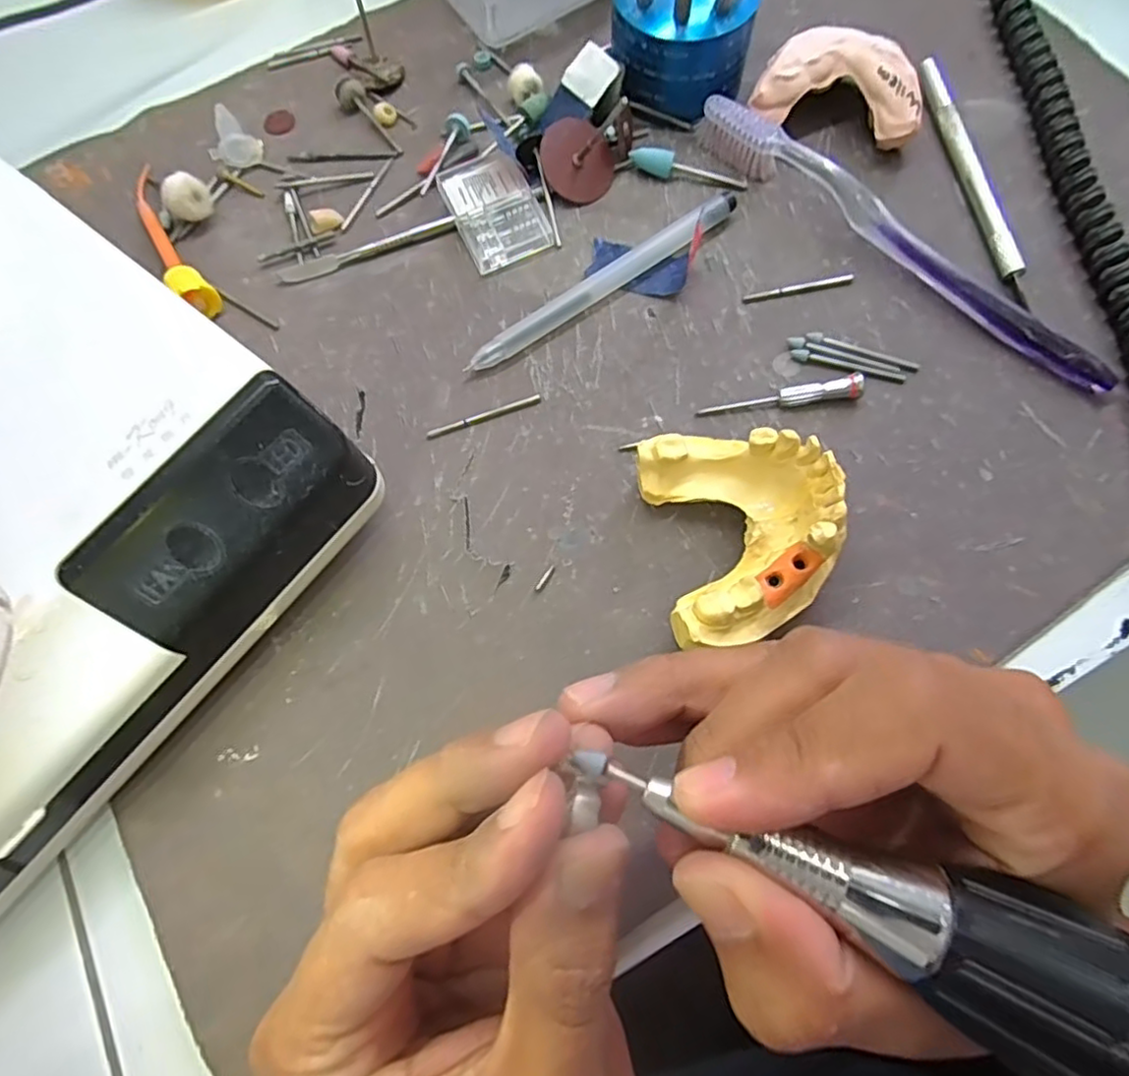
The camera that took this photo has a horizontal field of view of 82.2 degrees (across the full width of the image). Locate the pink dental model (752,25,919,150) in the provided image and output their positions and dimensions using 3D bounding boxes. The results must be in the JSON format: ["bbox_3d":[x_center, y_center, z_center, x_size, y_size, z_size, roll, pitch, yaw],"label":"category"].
[{"bbox_3d":[0.113,-0.186,0.269,0.065,0.027,0.038,11,72,6],"label":"pink dental model"}]

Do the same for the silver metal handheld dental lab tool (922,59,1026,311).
[{"bbox_3d":[0.167,-0.149,0.265,0.006,0.009,0.123,-8,71,0],"label":"silver metal handheld dental lab tool"}]

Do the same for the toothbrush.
[{"bbox_3d":[0.125,-0.117,0.250,0.012,0.019,0.186,-43,75,-11],"label":"toothbrush"}]

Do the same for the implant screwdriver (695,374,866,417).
[{"bbox_3d":[0.079,-0.050,0.234,0.058,0.009,0.008,-10,71,-1],"label":"implant screwdriver"}]

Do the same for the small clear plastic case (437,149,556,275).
[{"bbox_3d":[-0.029,-0.135,0.266,0.034,0.011,0.048,-25,72,-6],"label":"small clear plastic case"}]

